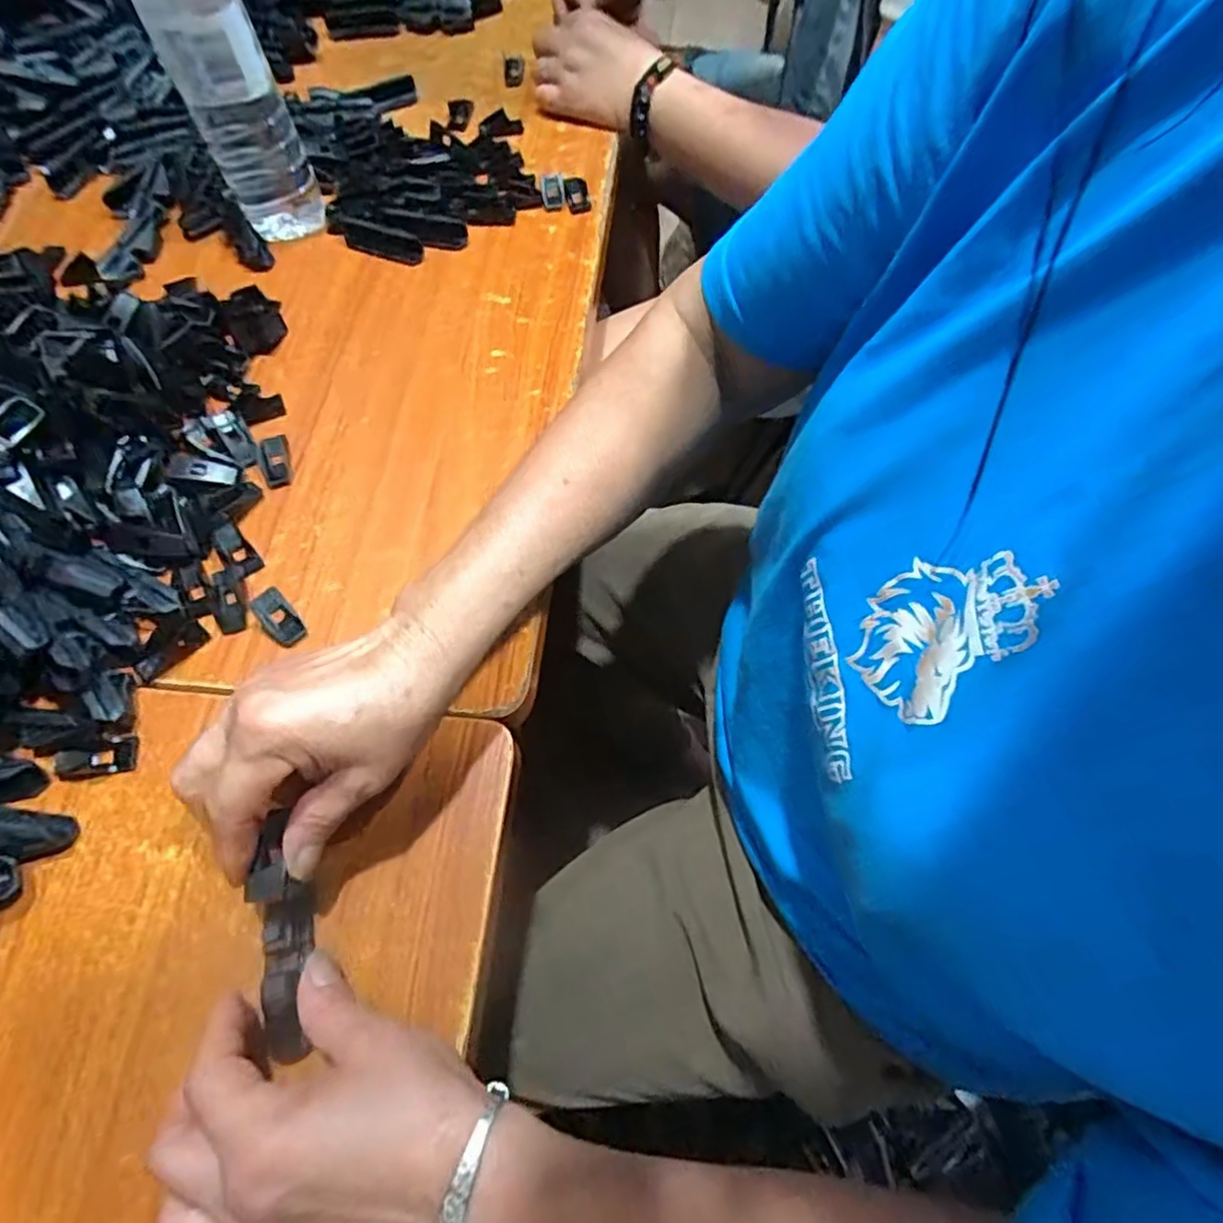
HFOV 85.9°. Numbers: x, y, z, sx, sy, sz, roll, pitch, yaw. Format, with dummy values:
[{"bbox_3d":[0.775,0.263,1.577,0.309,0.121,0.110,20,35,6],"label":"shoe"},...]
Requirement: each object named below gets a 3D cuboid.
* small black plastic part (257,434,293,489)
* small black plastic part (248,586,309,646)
[{"bbox_3d":[-0.228,-0.102,0.446,0.018,0.004,0.044,-17,66,-7],"label":"small black plastic part"},{"bbox_3d":[-0.201,0.003,0.394,0.019,0.004,0.043,-39,71,-15],"label":"small black plastic part"}]

